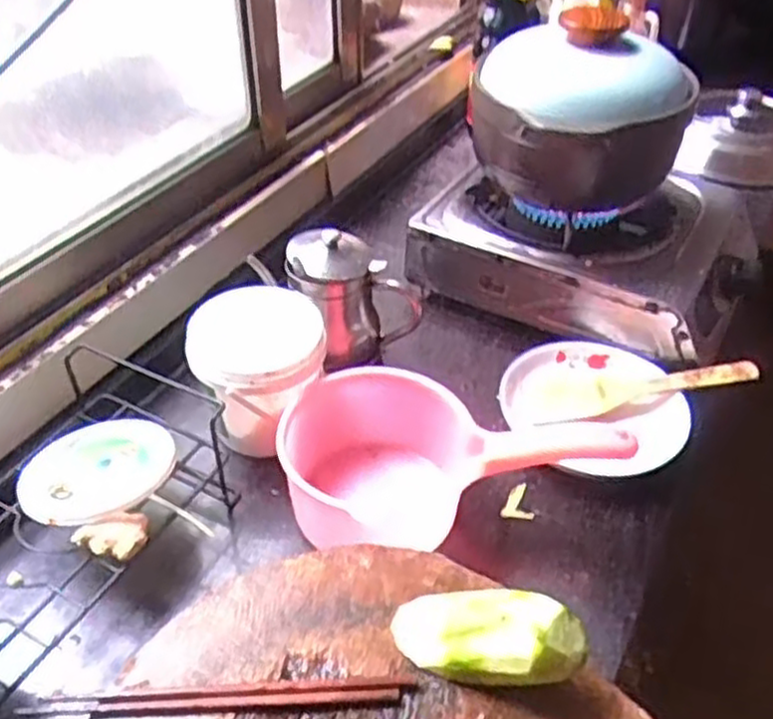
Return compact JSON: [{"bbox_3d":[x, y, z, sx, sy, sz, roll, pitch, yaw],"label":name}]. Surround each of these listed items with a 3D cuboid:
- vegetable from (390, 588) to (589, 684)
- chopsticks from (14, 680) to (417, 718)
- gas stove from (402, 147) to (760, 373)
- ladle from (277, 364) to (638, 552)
[{"bbox_3d":[0.066,0.183,0.515,0.129,0.049,0.057,-8,34,31],"label":"vegetable"},{"bbox_3d":[-0.111,0.226,0.511,0.251,0.006,0.015,-2,41,-3],"label":"chopsticks"},{"bbox_3d":[0.247,-0.146,0.928,0.359,0.108,0.269,23,45,24],"label":"gas stove"},{"bbox_3d":[0.053,0.092,0.710,0.282,0.129,0.128,-1,41,-2],"label":"ladle"}]

